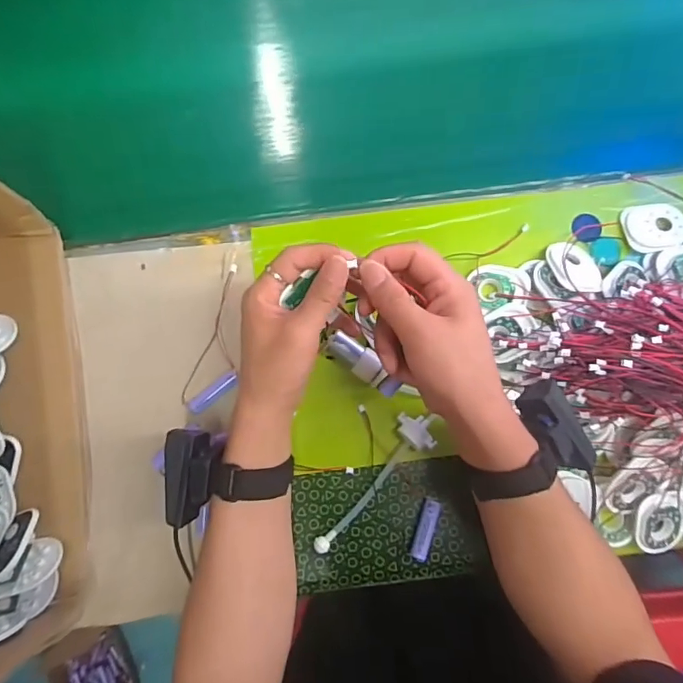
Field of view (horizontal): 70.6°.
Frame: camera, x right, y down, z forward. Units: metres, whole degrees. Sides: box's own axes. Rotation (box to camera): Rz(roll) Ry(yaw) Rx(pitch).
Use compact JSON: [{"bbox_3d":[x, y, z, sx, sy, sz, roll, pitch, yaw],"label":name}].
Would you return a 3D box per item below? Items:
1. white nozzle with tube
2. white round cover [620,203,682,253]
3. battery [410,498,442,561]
[{"bbox_3d":[0.026,0.117,0.419,0.150,0.020,0.036,-44,82,-7],"label":"white nozzle with tube"},{"bbox_3d":[0.298,-0.110,0.463,0.055,0.014,0.049,-16,79,-2],"label":"white round cover"},{"bbox_3d":[0.073,0.163,0.419,0.015,0.014,0.051,15,80,4],"label":"battery"}]

